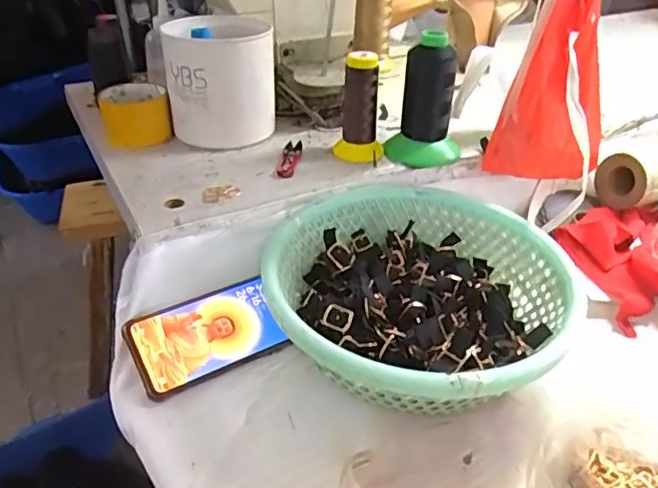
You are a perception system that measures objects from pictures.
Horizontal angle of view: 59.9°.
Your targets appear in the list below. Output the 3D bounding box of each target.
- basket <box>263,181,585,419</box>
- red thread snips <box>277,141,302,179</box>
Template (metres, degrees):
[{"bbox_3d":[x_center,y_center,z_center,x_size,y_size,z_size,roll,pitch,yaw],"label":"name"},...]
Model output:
[{"bbox_3d":[0.077,0.049,0.521,0.257,0.092,0.265,1,35,-1],"label":"basket"},{"bbox_3d":[-0.044,-0.097,0.660,0.022,0.012,0.100,2,35,1],"label":"red thread snips"}]

